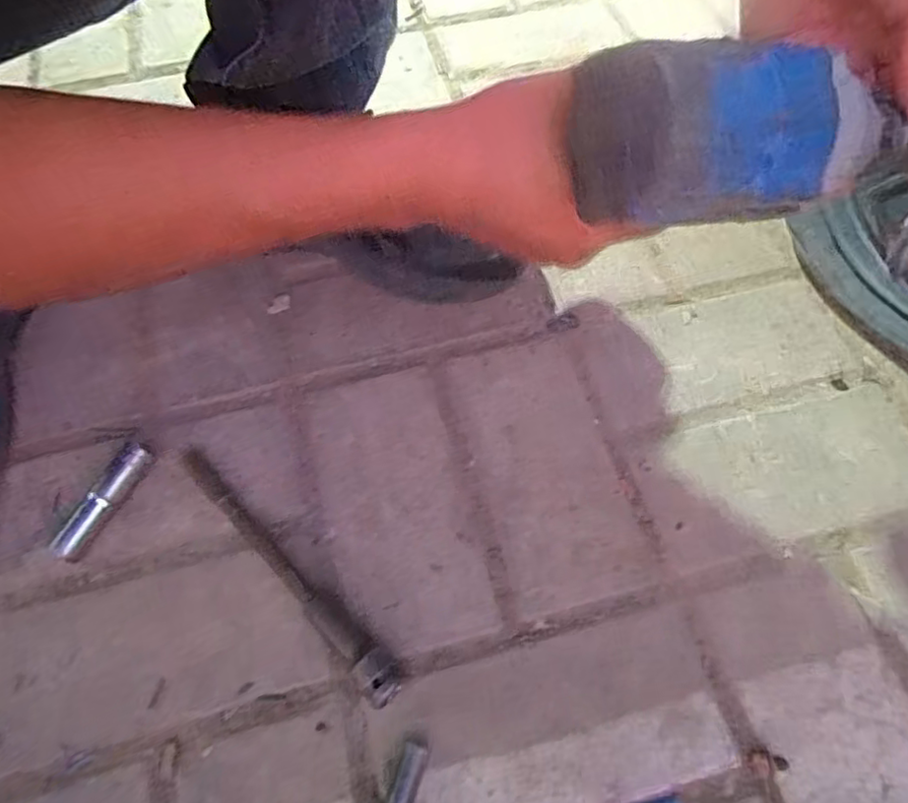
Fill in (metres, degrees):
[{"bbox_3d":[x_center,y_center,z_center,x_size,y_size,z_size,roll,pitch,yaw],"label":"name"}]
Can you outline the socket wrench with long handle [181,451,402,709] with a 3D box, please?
[{"bbox_3d":[-0.103,0.096,0.368,0.019,0.022,0.203,-41,68,-19],"label":"socket wrench with long handle"}]

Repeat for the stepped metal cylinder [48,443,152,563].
[{"bbox_3d":[-0.221,0.063,0.391,0.015,0.017,0.079,22,64,13],"label":"stepped metal cylinder"}]

